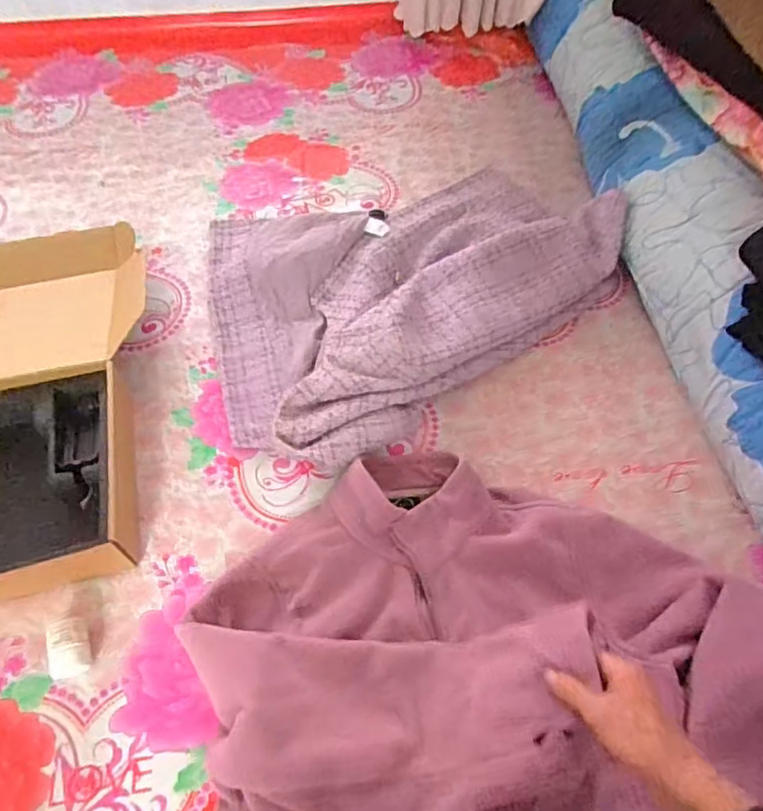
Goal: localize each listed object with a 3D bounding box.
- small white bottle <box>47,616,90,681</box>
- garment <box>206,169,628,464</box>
[{"bbox_3d":[-0.335,0.263,0.628,0.038,0.034,0.059,-14,58,-9],"label":"small white bottle"},{"bbox_3d":[0.066,-0.175,0.877,0.633,0.105,0.493,-11,60,-11],"label":"garment"}]

